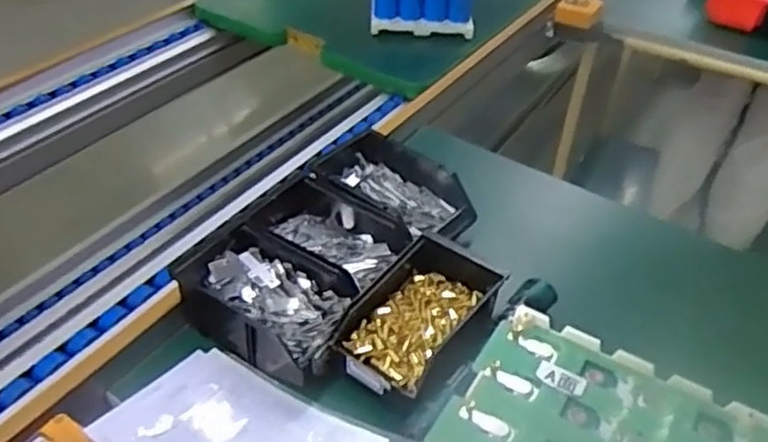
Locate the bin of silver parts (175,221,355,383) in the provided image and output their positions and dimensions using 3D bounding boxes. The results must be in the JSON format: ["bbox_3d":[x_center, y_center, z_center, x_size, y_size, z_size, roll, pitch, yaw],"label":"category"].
[{"bbox_3d":[-0.121,0.085,0.717,0.172,0.059,0.118,21,44,19],"label":"bin of silver parts"}]

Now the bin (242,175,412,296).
[{"bbox_3d":[-0.061,0.016,0.777,0.172,0.053,0.120,28,46,25],"label":"bin"}]

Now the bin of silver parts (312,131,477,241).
[{"bbox_3d":[0.013,-0.037,0.856,0.192,0.060,0.132,28,46,25],"label":"bin of silver parts"}]

